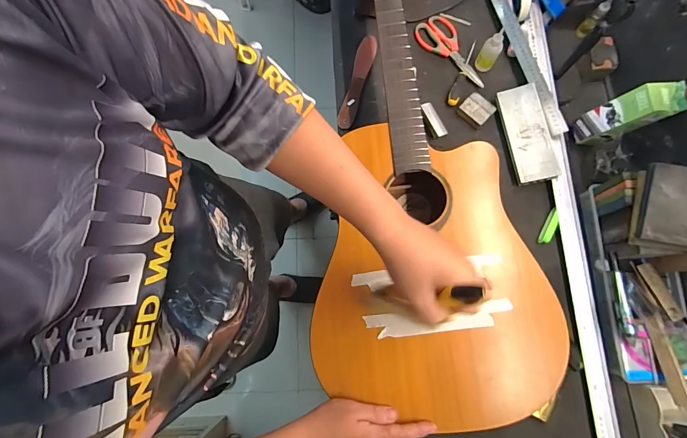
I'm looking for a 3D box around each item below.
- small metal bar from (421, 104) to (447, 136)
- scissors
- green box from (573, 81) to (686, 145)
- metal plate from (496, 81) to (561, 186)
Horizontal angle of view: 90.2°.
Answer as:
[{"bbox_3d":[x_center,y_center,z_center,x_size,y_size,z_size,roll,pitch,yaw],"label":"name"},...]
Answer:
[{"bbox_3d":[0.192,-0.211,0.725,0.025,0.011,0.083,-24,79,-3],"label":"small metal bar"},{"bbox_3d":[0.248,-0.373,0.762,0.080,0.018,0.199,-38,80,-6],"label":"scissors"},{"bbox_3d":[0.511,-0.192,0.627,0.051,0.165,0.063,0,76,-31],"label":"green box"},{"bbox_3d":[0.369,-0.172,0.691,0.074,0.015,0.199,-12,77,18],"label":"metal plate"}]

